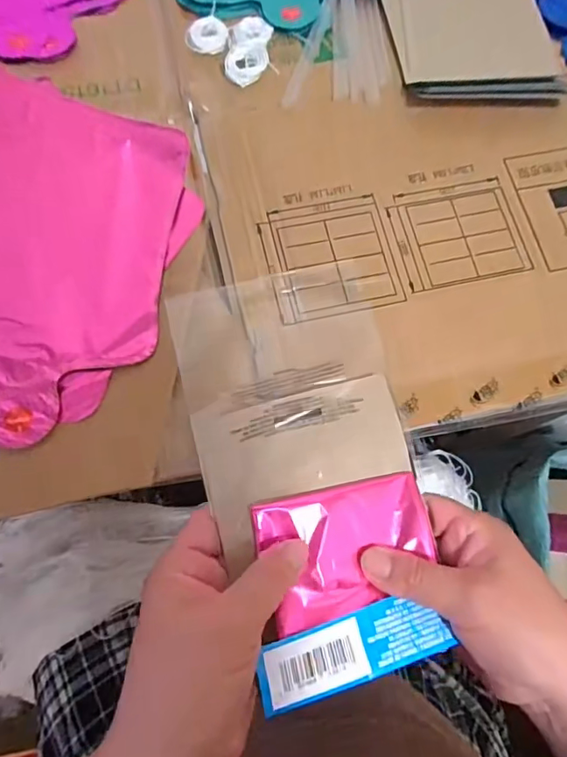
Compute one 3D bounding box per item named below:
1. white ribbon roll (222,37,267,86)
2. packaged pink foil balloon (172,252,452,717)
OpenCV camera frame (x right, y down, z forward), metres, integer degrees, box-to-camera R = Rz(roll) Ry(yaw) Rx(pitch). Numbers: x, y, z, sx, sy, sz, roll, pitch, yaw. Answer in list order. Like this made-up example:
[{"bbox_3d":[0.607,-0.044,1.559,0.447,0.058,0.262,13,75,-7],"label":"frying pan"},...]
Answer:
[{"bbox_3d":[-0.027,-0.228,0.368,0.031,0.010,0.036,-5,71,-3],"label":"white ribbon roll"},{"bbox_3d":[0.015,0.037,0.277,0.116,0.028,0.224,-13,72,-6],"label":"packaged pink foil balloon"}]

